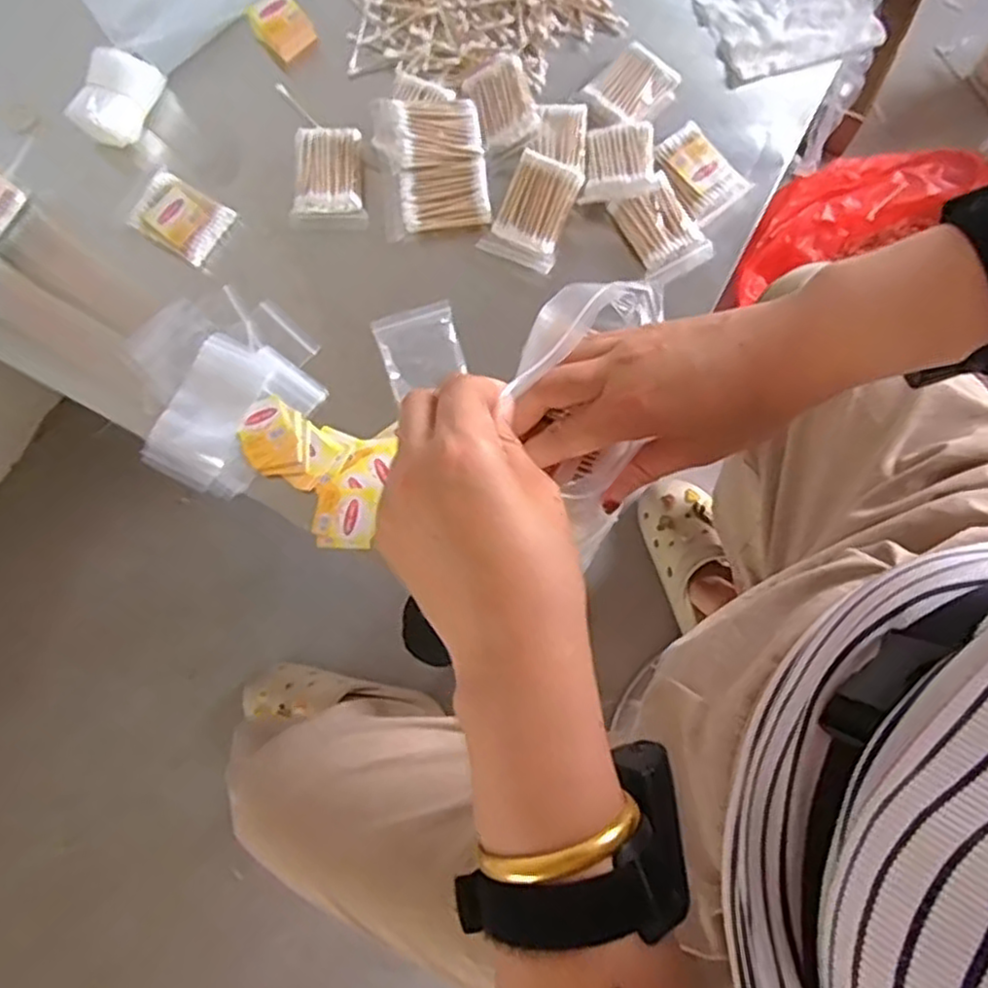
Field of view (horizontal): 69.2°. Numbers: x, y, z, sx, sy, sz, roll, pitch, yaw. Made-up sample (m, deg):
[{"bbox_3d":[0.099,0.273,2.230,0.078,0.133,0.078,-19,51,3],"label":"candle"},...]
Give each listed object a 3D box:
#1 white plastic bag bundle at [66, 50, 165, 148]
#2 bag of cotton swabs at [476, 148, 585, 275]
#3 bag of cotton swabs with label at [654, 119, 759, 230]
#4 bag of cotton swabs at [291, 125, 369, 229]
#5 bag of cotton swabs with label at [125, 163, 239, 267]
[{"bbox_3d":[-0.328,-0.350,0.628,0.048,0.034,0.081,21,78,6],"label":"white plastic bag bundle"},{"bbox_3d":[0.033,-0.240,0.609,0.060,0.014,0.090,23,98,3],"label":"bag of cotton swabs"},{"bbox_3d":[0.176,-0.279,0.620,0.056,0.016,0.079,-37,79,-7],"label":"bag of cotton swabs with label"},{"bbox_3d":[-0.146,-0.279,0.630,0.060,0.023,0.087,-3,77,1],"label":"bag of cotton swabs"},{"bbox_3d":[-0.270,-0.239,0.618,0.072,0.018,0.059,29,79,7],"label":"bag of cotton swabs with label"}]

